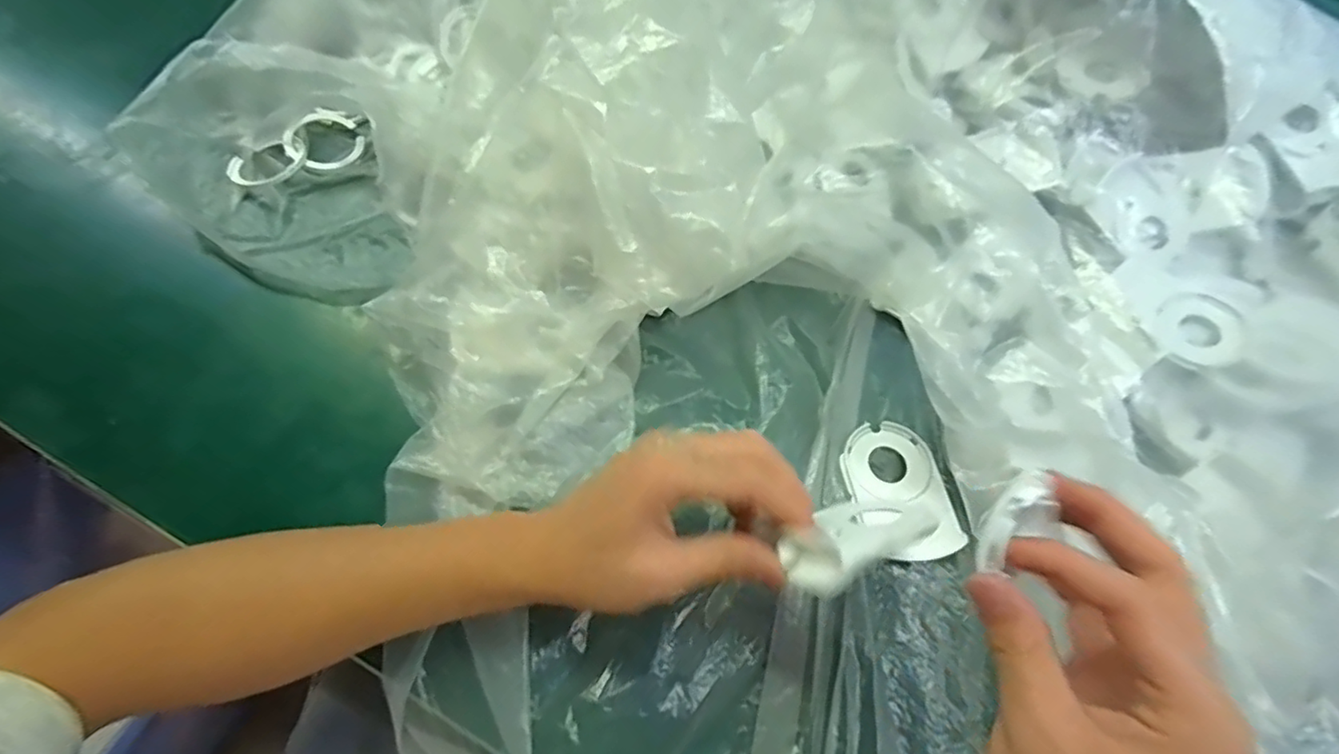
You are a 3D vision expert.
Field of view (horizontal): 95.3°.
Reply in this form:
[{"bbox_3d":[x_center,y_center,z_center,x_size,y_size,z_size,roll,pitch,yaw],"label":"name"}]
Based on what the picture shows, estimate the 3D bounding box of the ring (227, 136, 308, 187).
[{"bbox_3d":[-0.270,-0.144,0.413,0.048,0.009,0.048,1,67,-3],"label":"ring"}]

